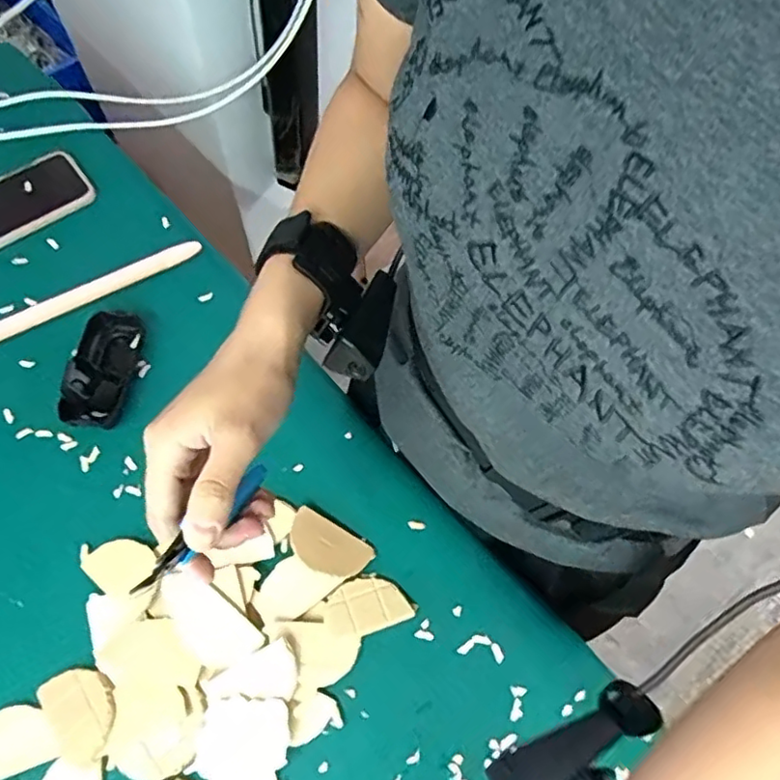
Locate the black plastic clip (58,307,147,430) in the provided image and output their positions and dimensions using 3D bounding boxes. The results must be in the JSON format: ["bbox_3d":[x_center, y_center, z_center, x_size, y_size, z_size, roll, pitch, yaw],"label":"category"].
[{"bbox_3d":[-0.258,-0.019,0.552,0.050,0.026,0.109,7,65,1],"label":"black plastic clip"}]

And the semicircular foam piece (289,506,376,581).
[{"bbox_3d":[-0.052,0.128,0.499,0.070,0.007,0.041,29,68,10],"label":"semicircular foam piece"}]

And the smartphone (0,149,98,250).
[{"bbox_3d":[-0.396,-0.190,0.628,0.166,0.014,0.088,-35,71,-17],"label":"smartphone"}]

